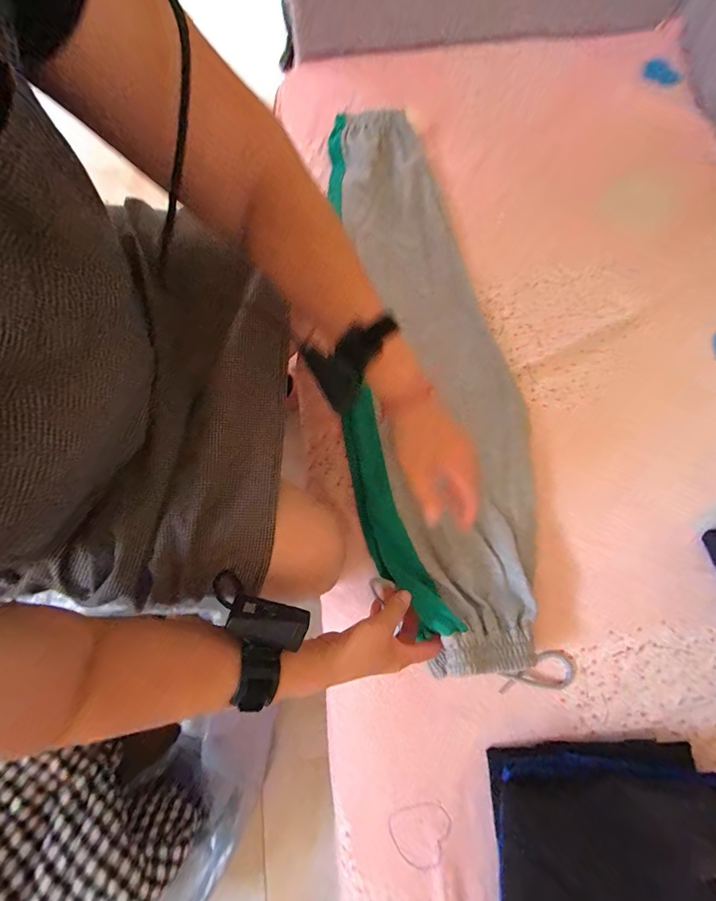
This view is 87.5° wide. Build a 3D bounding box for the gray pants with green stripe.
[{"bbox_3d":[0.103,-0.151,0.548,0.225,0.086,0.817,-6,74,-1],"label":"gray pants with green stripe"}]

